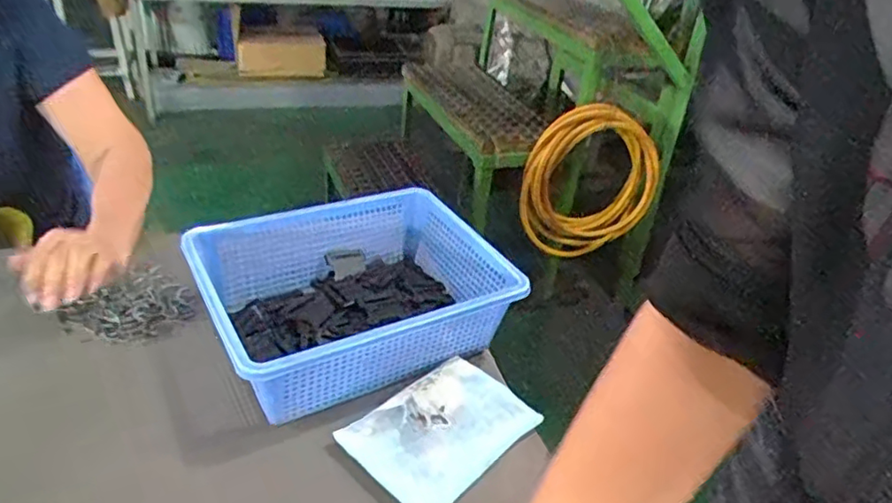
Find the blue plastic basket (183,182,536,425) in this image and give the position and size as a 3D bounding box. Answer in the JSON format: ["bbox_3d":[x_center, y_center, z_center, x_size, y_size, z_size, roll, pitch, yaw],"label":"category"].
[{"bbox_3d":[-0.100,0.047,0.661,0.305,0.101,0.231,-15,39,-29],"label":"blue plastic basket"}]

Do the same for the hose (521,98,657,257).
[{"bbox_3d":[0.362,-0.158,1.527,0.370,0.379,0.057,-5,36,-18],"label":"hose"}]

